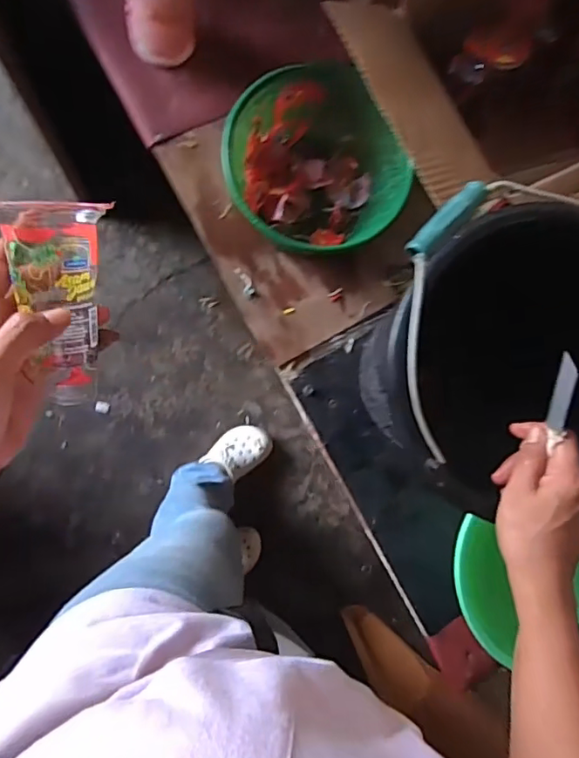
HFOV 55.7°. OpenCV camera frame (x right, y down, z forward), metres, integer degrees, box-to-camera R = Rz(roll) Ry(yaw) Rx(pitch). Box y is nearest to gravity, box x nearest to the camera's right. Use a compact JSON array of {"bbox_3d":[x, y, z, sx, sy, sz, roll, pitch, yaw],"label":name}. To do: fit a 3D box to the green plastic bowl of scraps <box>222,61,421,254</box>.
[{"bbox_3d":[0.018,-0.242,0.622,0.189,0.105,0.172,1,86,-9],"label":"green plastic bowl of scraps"}]

